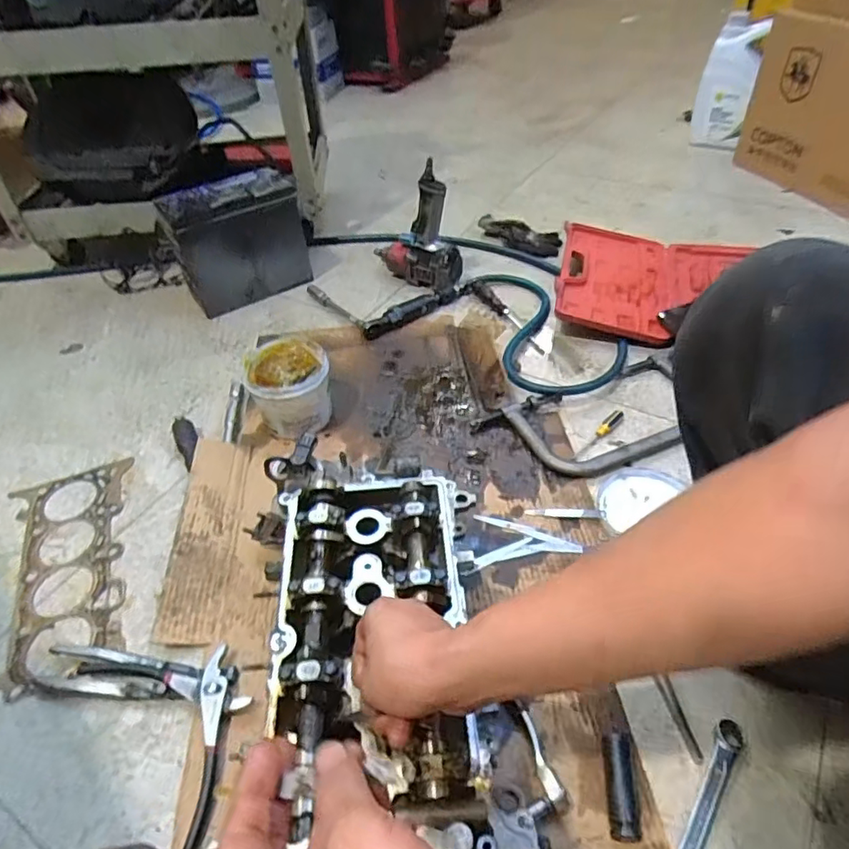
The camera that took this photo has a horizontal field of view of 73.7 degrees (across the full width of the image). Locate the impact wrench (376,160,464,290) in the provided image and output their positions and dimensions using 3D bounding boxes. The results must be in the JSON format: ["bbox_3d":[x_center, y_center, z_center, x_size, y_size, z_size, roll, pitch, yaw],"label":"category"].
[{"bbox_3d":[-0.018,-0.380,1.094,0.072,0.211,0.200,-35,52,-27],"label":"impact wrench"}]

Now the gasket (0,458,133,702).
[{"bbox_3d":[-0.460,0.175,0.726,0.143,0.006,0.319,-18,46,-12],"label":"gasket"}]

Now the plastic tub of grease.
[{"bbox_3d":[-0.196,-0.048,0.852,0.111,0.114,0.120,-3,45,3],"label":"plastic tub of grease"}]

